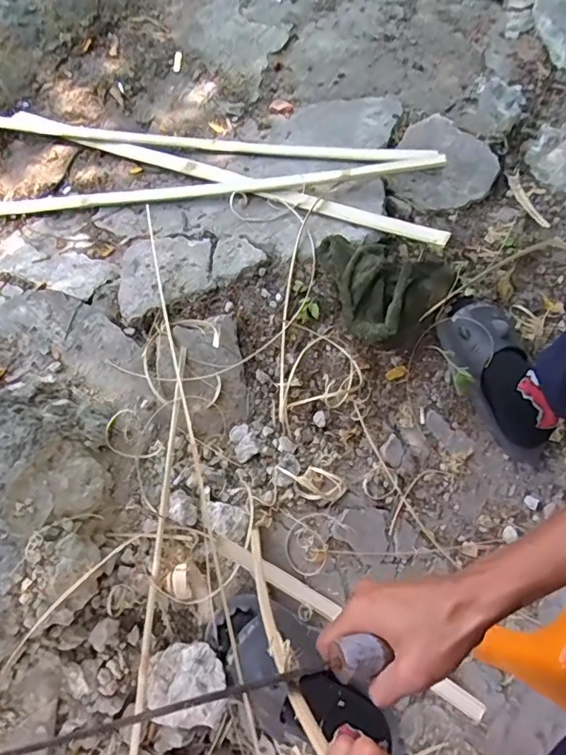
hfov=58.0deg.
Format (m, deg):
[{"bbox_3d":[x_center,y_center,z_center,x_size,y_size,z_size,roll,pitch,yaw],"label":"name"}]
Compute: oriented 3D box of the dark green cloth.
[{"bbox_3d":[0.155,-0.162,0.838,0.221,0.065,0.206,29,73,8],"label":"dark green cloth"}]

